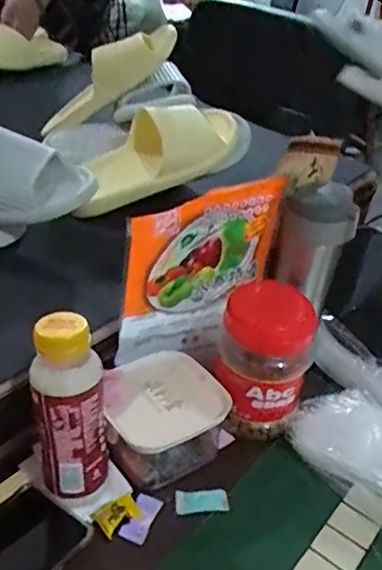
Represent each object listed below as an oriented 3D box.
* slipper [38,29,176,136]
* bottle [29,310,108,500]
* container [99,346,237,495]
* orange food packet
[{"bbox_3d":[-0.130,-0.308,0.859,0.233,0.070,0.087,-37,39,7],"label":"slipper"},{"bbox_3d":[-0.098,0.101,0.479,0.057,0.165,0.047,0,34,-11],"label":"bottle"},{"bbox_3d":[-0.034,0.127,0.566,0.111,0.068,0.110,-16,40,-31],"label":"container"},{"bbox_3d":[0.010,-0.001,0.580,0.172,0.189,0.025,-13,39,-28],"label":"orange food packet"}]

